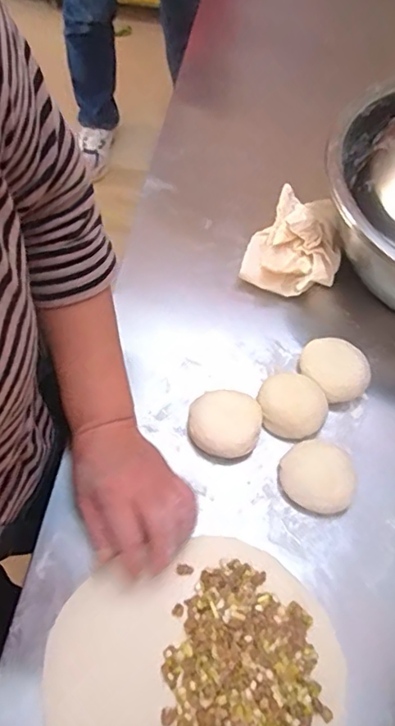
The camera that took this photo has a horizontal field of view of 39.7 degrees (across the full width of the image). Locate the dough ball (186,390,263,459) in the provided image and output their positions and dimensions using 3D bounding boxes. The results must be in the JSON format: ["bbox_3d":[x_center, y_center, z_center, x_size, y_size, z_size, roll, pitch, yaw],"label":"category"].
[{"bbox_3d":[0.025,0.058,0.516,0.068,0.037,0.065,1,60,-2],"label":"dough ball"}]

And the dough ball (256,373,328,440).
[{"bbox_3d":[0.090,0.043,0.527,0.061,0.031,0.060,0,61,0],"label":"dough ball"}]

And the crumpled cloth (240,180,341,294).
[{"bbox_3d":[0.110,-0.142,0.616,0.102,0.052,0.139,13,61,5],"label":"crumpled cloth"}]

